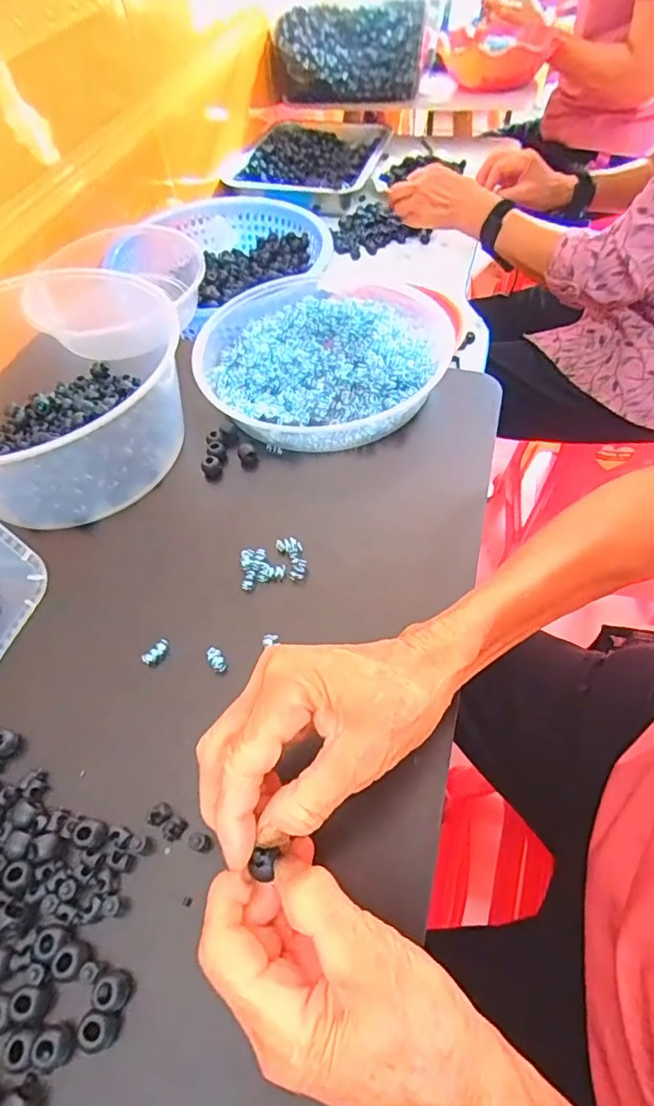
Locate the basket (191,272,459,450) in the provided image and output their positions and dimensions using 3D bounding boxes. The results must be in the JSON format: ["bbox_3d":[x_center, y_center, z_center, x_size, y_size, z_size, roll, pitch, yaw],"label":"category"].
[{"bbox_3d":[-0.002,-0.178,0.486,0.216,0.058,0.207,-2,56,3],"label":"basket"}]

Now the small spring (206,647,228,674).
[{"bbox_3d":[-0.071,0.069,0.338,0.010,0.008,0.016,-27,58,-14],"label":"small spring"}]

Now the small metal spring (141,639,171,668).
[{"bbox_3d":[-0.111,0.066,0.347,0.010,0.008,0.019,33,64,23],"label":"small metal spring"}]

